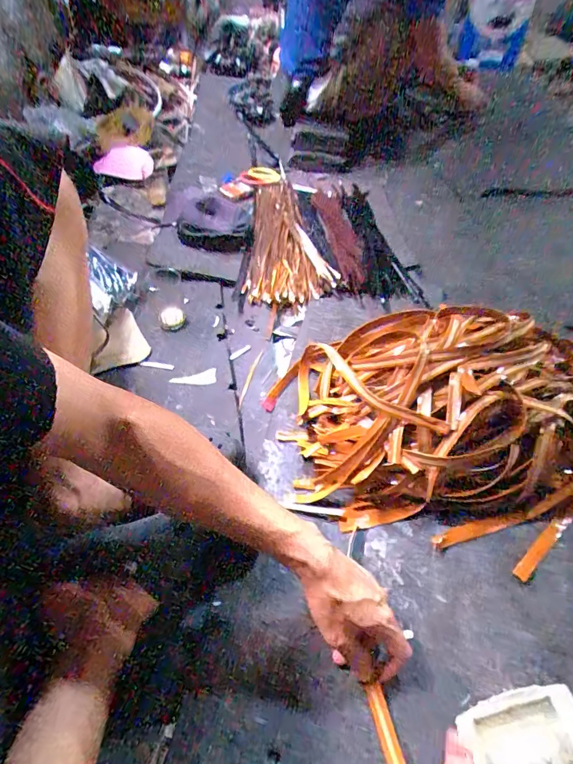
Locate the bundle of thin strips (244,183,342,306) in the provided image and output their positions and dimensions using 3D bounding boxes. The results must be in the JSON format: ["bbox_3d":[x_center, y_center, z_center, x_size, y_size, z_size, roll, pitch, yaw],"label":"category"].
[{"bbox_3d":[-0.007,-0.365,1.052,0.187,0.030,0.552,-4,46,-1],"label":"bundle of thin strips"}]

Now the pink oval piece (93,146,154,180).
[{"bbox_3d":[-0.456,-0.619,1.194,0.198,0.011,0.089,16,92,21],"label":"pink oval piece"}]

